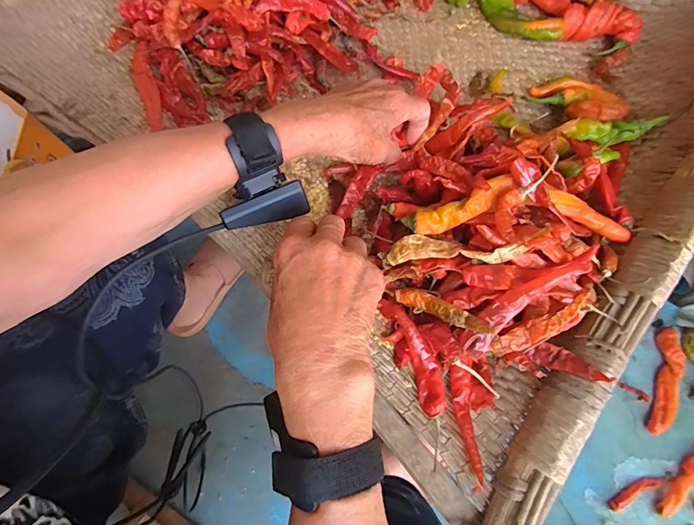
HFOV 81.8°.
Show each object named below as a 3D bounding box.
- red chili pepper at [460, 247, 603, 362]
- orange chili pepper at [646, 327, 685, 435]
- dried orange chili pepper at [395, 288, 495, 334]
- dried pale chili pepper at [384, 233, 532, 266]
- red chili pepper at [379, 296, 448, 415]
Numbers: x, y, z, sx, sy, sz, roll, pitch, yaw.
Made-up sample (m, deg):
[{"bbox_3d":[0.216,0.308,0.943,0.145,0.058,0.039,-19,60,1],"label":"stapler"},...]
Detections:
[{"bbox_3d":[0.132,0.028,0.297,0.115,0.011,0.025,-41,75,16],"label":"red chili pepper"},{"bbox_3d":[0.591,0.219,0.740,0.046,0.032,0.190,18,72,5],"label":"orange chili pepper"},{"bbox_3d":[0.076,0.038,0.319,0.080,0.009,0.013,22,71,26],"label":"dried orange chili pepper"},{"bbox_3d":[0.085,-0.009,0.319,0.102,0.012,0.024,3,71,12],"label":"dried pale chili pepper"},{"bbox_3d":[0.057,0.074,0.331,0.029,0.017,0.097,-25,74,-10],"label":"red chili pepper"}]

